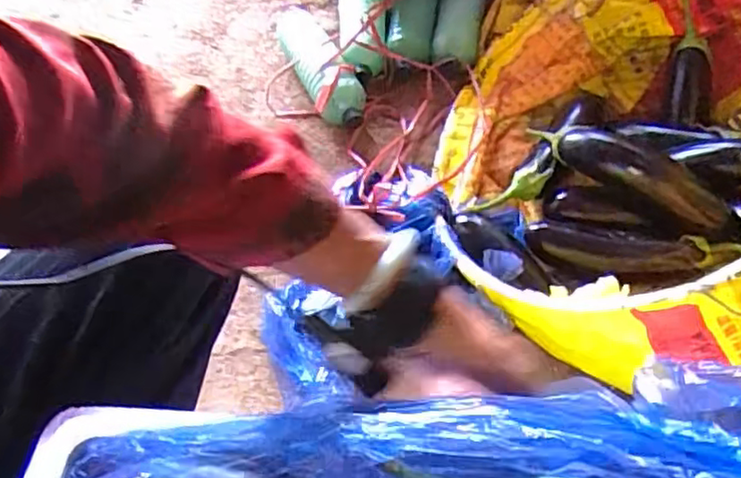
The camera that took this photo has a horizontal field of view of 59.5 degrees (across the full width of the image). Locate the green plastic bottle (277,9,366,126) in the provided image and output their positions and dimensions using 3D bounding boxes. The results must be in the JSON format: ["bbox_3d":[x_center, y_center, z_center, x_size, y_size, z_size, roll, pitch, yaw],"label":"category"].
[{"bbox_3d":[-0.096,-0.287,1.033,0.074,0.061,0.285,-22,52,-18],"label":"green plastic bottle"}]

